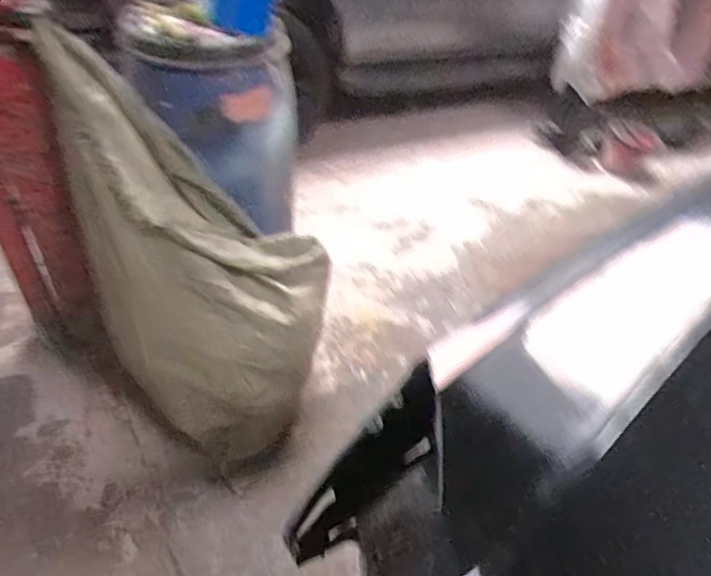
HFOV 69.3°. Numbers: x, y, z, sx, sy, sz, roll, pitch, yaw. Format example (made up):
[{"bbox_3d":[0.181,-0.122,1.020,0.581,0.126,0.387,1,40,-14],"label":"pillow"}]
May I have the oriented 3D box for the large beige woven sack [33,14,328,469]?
[{"bbox_3d":[-0.396,-0.083,1.361,0.600,0.885,0.470,29,47,21],"label":"large beige woven sack"}]

